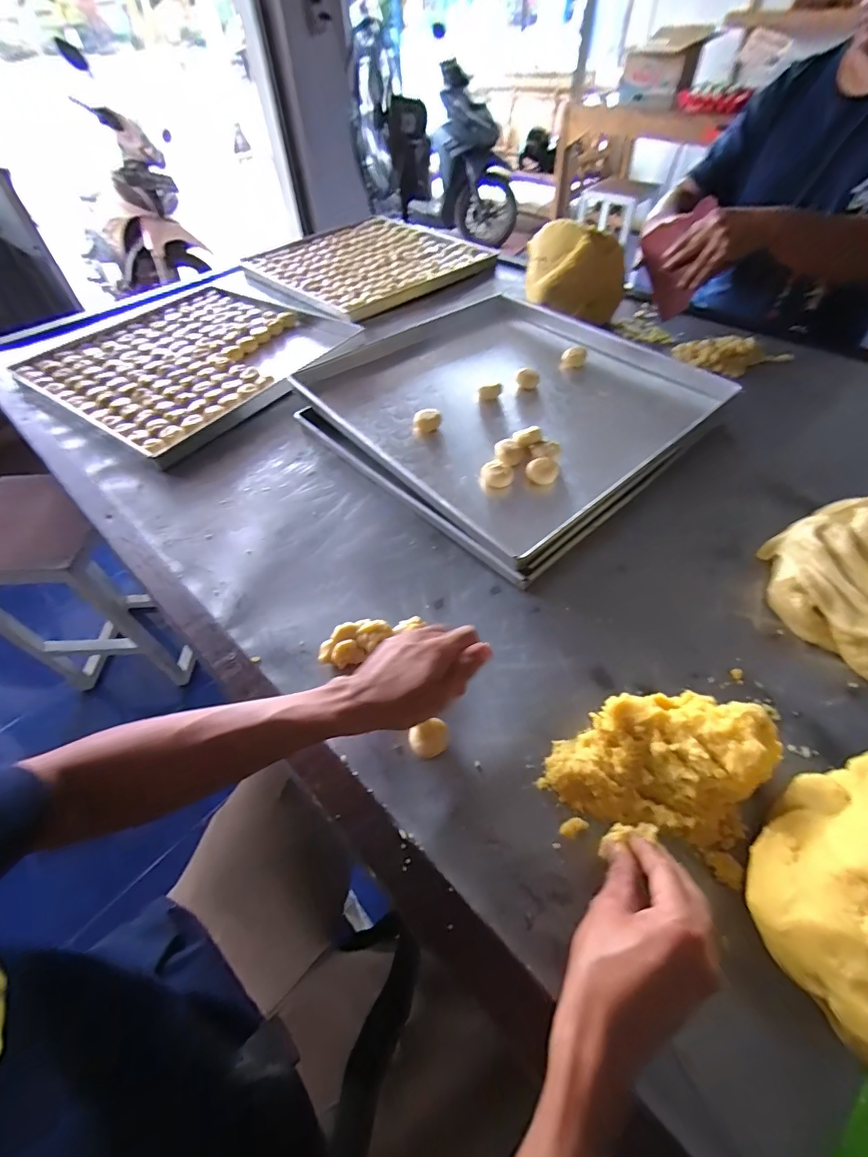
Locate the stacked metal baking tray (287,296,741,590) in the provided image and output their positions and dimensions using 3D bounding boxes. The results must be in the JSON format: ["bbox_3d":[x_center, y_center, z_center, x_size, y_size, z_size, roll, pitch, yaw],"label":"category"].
[{"bbox_3d":[0.118,-0.286,0.751,0.522,0.079,0.520,-36,58,-24],"label":"stacked metal baking tray"}]

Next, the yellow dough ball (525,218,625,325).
[{"bbox_3d":[0.289,-0.631,0.939,0.187,0.152,0.152,-3,52,0],"label":"yellow dough ball"}]

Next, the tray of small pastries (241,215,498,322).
[{"bbox_3d":[-0.198,-0.864,1.242,0.487,0.051,0.516,-35,59,-23],"label":"tray of small pastries"}]

